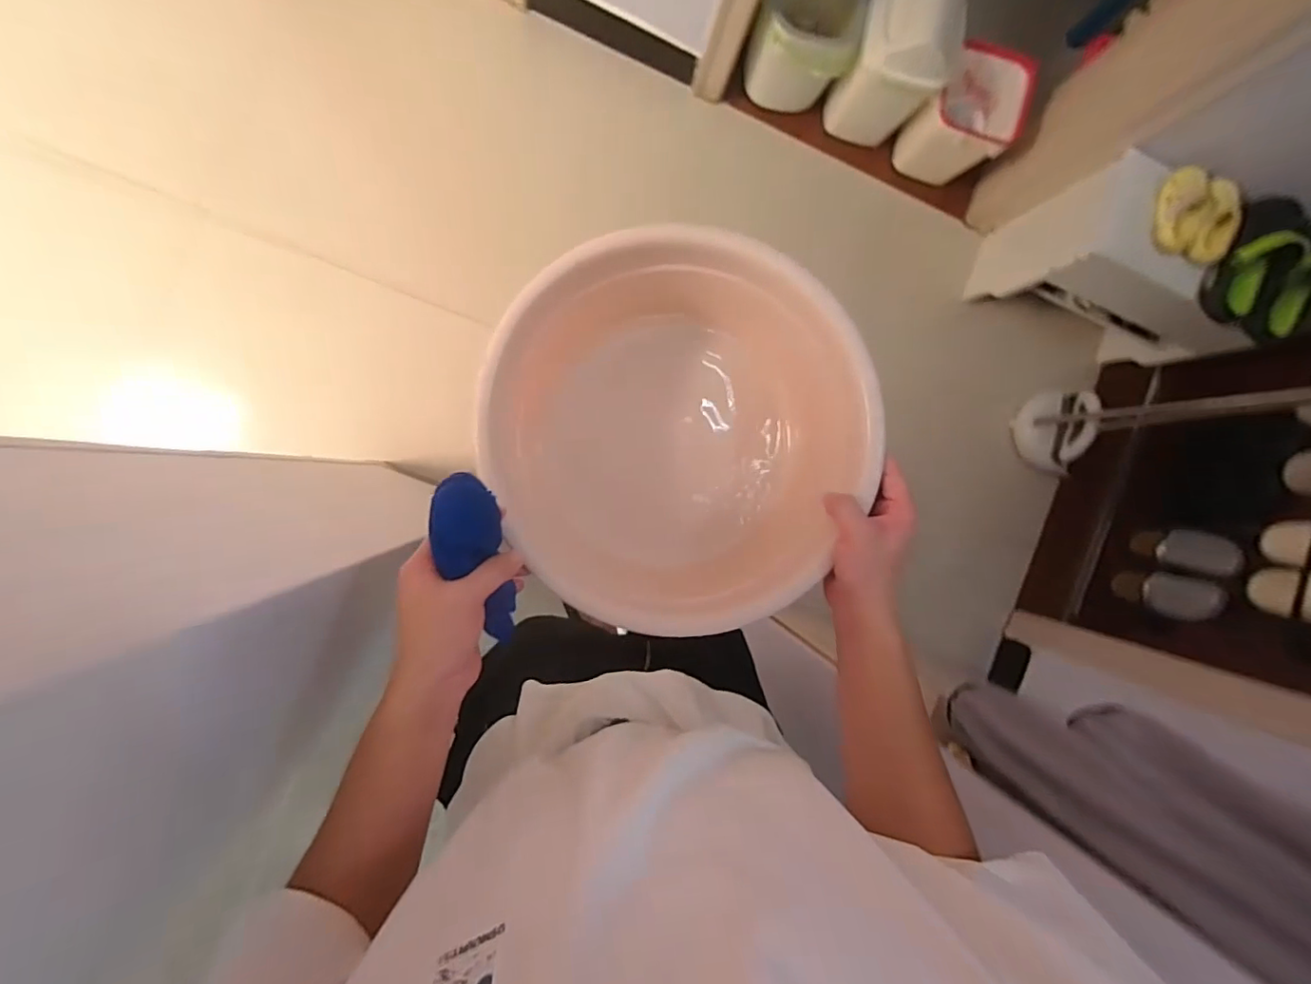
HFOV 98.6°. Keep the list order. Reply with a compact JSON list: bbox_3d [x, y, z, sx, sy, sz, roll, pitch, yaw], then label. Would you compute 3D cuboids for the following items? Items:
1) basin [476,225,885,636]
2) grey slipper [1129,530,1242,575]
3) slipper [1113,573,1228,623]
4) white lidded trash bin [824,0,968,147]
[{"bbox_3d":[0.015,-0.054,0.554,0.336,0.155,0.329,0,92,-5],"label":"basin"},{"bbox_3d":[1.348,0.146,1.437,0.059,0.224,0.109,11,91,-5],"label":"grey slipper"},{"bbox_3d":[1.319,0.266,1.462,0.052,0.247,0.110,1,92,-5],"label":"slipper"},{"bbox_3d":[0.579,-1.070,1.396,0.208,0.361,0.215,5,91,-5],"label":"white lidded trash bin"}]

